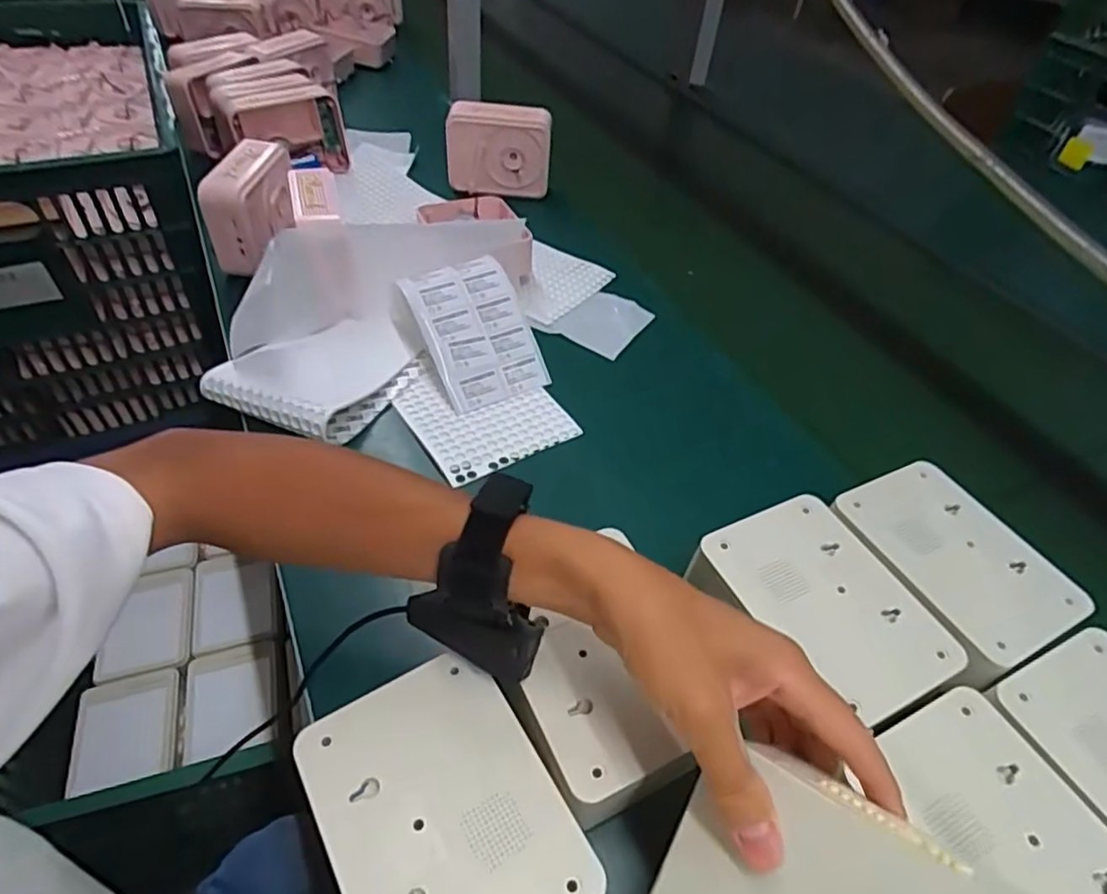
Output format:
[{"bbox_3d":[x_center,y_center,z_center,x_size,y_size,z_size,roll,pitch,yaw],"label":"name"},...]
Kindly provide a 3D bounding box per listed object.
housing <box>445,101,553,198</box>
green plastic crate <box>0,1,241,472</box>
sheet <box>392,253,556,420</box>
[{"bbox_3d":[-0.070,-0.370,0.809,0.130,0.099,0.029,4,47,-2],"label":"housing"},{"bbox_3d":[-0.797,-0.386,0.963,0.456,0.325,0.656,-18,52,-21],"label":"green plastic crate"},{"bbox_3d":[-0.069,-0.104,0.580,0.095,0.015,0.135,-24,89,-20],"label":"sheet"}]

